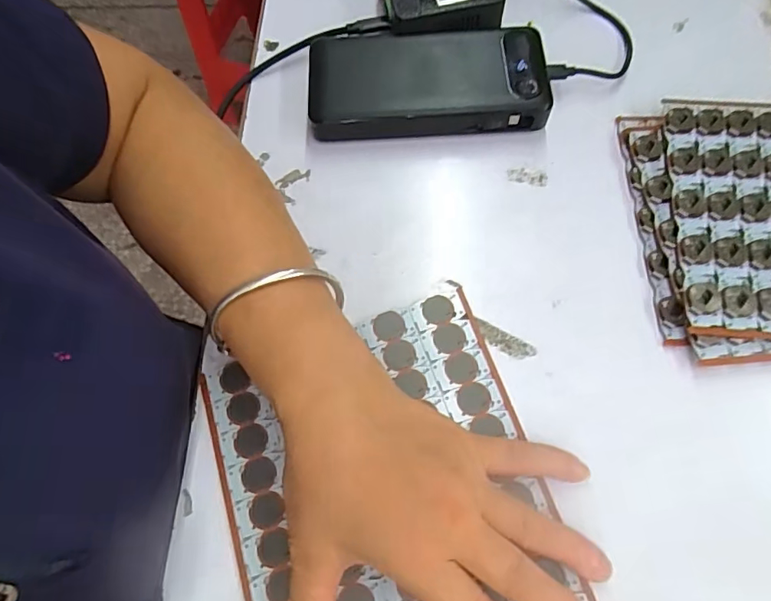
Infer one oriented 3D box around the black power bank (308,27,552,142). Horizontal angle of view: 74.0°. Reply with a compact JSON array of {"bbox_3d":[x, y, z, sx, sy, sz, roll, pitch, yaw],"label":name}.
[{"bbox_3d":[0.029,-0.146,0.347,0.156,0.029,0.069,-4,68,0],"label":"black power bank"}]

